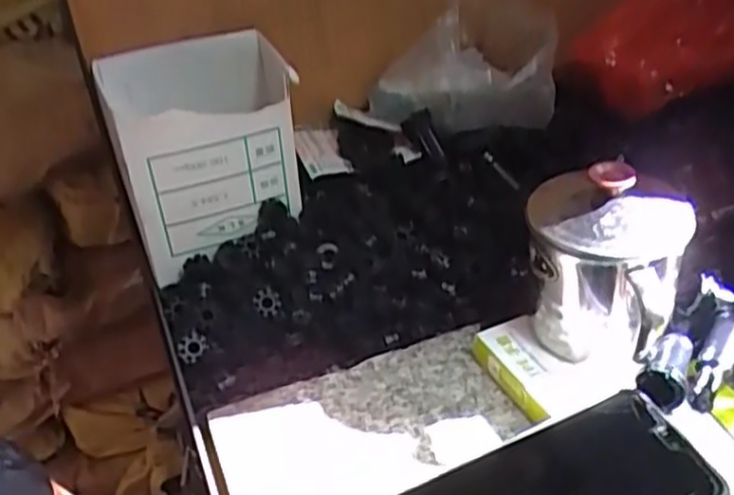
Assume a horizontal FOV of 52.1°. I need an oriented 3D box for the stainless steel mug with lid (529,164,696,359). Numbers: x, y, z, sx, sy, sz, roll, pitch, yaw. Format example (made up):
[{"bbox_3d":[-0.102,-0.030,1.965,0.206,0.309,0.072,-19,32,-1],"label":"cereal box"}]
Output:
[{"bbox_3d":[0.121,0.007,0.392,0.081,0.085,0.072,14,38,27],"label":"stainless steel mug with lid"}]

